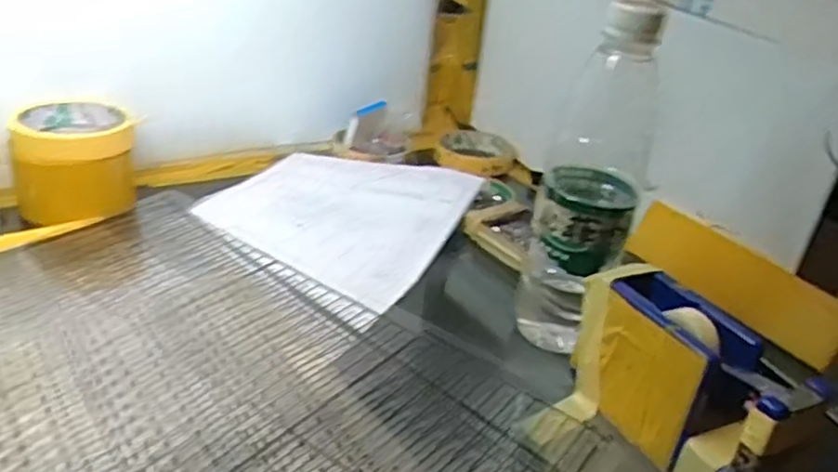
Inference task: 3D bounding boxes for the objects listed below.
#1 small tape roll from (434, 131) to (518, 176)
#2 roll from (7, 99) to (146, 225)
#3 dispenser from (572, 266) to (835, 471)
[{"bbox_3d":[0.064,-0.093,0.791,0.089,0.023,0.100,11,27,9],"label":"small tape roll"},{"bbox_3d":[-0.285,-0.064,0.590,0.089,0.071,0.085,-8,31,-27],"label":"roll"},{"bbox_3d":[0.144,0.084,0.396,0.054,0.083,0.137,-9,32,-29],"label":"dispenser"}]

